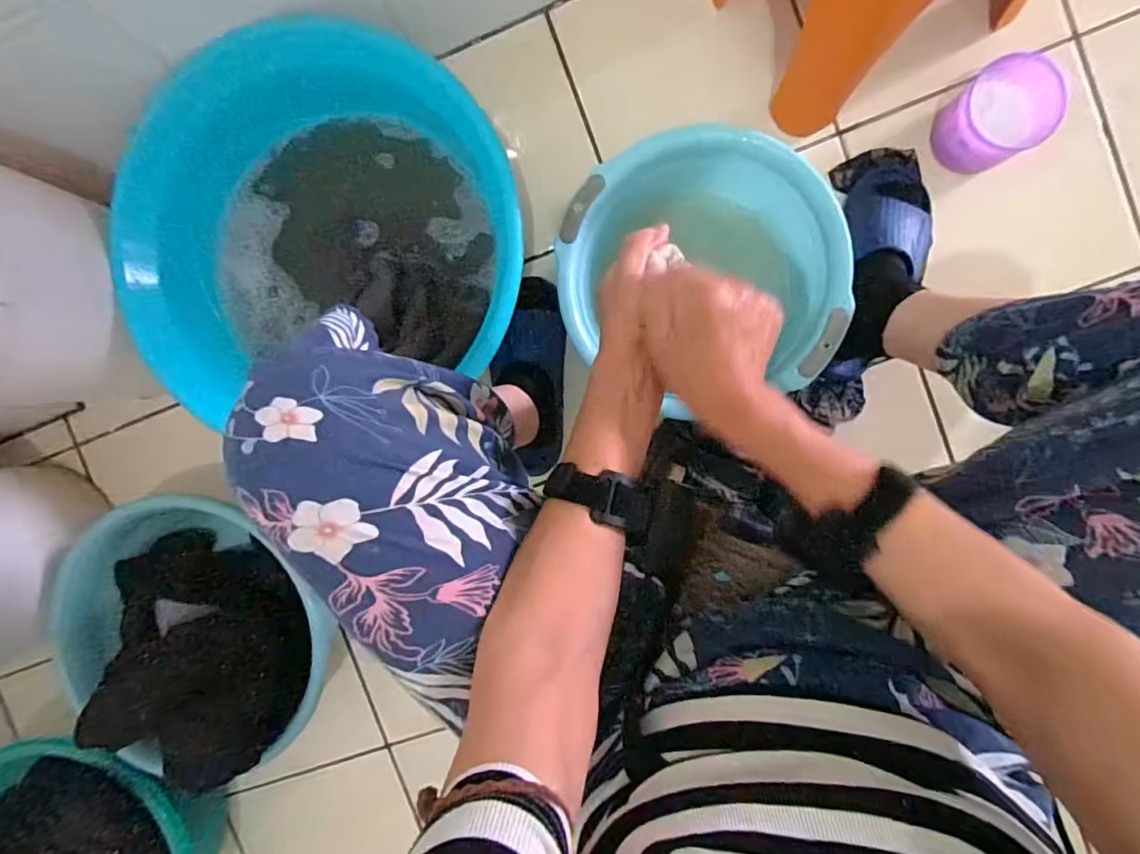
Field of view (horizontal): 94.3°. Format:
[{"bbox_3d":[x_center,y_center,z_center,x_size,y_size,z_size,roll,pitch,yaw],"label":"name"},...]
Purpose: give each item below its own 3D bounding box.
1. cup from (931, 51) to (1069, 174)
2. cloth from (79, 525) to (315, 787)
[{"bbox_3d":[0.515,-0.377,0.640,0.106,0.065,0.107,0,95,6],"label":"cup"},{"bbox_3d":[-0.553,0.348,0.806,0.157,0.236,0.367,-13,93,6],"label":"cloth"}]

